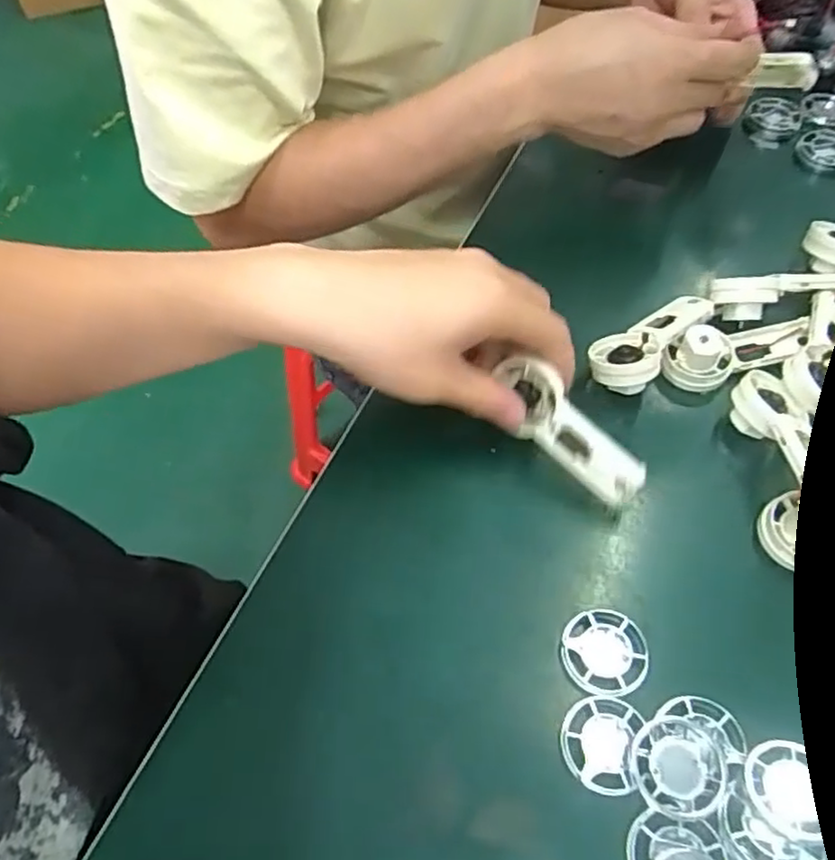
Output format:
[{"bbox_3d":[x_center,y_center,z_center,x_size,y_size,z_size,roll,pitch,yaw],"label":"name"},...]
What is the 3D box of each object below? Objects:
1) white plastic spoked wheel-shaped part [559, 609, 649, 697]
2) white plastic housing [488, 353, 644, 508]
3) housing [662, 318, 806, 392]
[{"bbox_3d":[0.087,0.104,0.321,0.038,0.004,0.038,7,60,5],"label":"white plastic spoked wheel-shaped part"},{"bbox_3d":[0.076,0.002,0.353,0.026,0.022,0.089,-40,84,-20],"label":"white plastic housing"},{"bbox_3d":[0.188,-0.050,0.402,0.090,0.024,0.032,-21,61,-11],"label":"housing"}]

